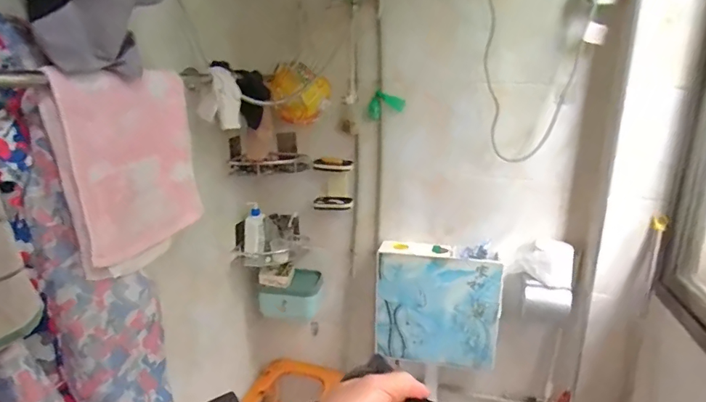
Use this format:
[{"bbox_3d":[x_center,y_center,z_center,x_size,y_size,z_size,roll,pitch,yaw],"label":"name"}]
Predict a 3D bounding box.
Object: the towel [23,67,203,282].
[{"bbox_3d":[-0.370,-0.055,0.768,0.067,0.332,0.269,11,25,19],"label":"towel"}]

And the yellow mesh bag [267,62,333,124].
[{"bbox_3d":[-0.140,-0.284,1.213,0.155,0.142,0.089,-1,16,-8],"label":"yellow mesh bag"}]

